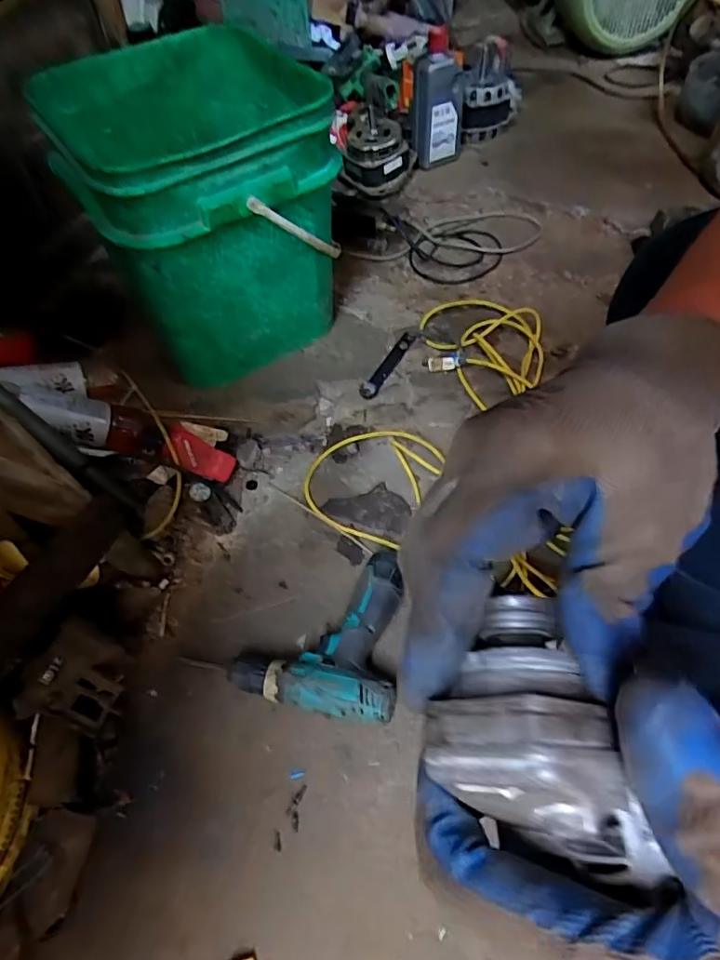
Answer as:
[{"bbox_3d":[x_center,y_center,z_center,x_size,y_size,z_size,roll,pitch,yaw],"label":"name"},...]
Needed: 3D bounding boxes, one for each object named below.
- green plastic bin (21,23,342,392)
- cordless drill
[{"bbox_3d":[-0.177,-0.305,0.667,0.265,0.342,0.210,-28,57,-17],"label":"green plastic bin"},{"bbox_3d":[-0.067,0.174,0.644,0.233,0.055,0.190,7,54,8],"label":"cordless drill"}]

